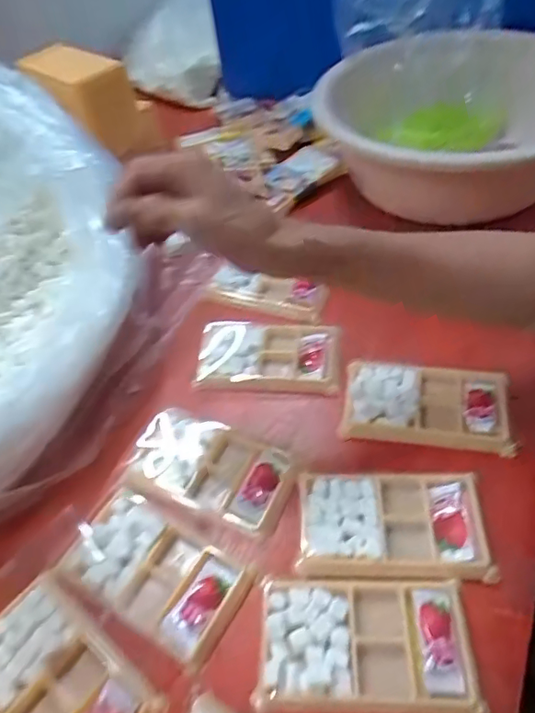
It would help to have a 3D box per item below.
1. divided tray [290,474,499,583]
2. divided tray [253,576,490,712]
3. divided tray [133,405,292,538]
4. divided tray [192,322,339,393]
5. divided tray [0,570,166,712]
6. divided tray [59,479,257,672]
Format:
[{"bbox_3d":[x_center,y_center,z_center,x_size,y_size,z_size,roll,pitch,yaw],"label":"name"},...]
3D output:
[{"bbox_3d":[0.090,0.119,0.382,0.131,0.012,0.074,-1,49,8],"label":"divided tray"},{"bbox_3d":[0.062,0.178,0.331,0.129,0.012,0.076,-2,49,7],"label":"divided tray"},{"bbox_3d":[-0.045,0.086,0.428,0.131,0.011,0.074,19,54,23],"label":"divided tray"},{"bbox_3d":[-0.002,-0.005,0.503,0.134,0.021,0.080,-3,49,6],"label":"divided tray"},{"bbox_3d":[-0.139,0.211,0.342,0.130,0.017,0.079,30,59,30],"label":"divided tray"},{"bbox_3d":[-0.083,0.150,0.381,0.135,0.011,0.074,25,57,27],"label":"divided tray"}]

